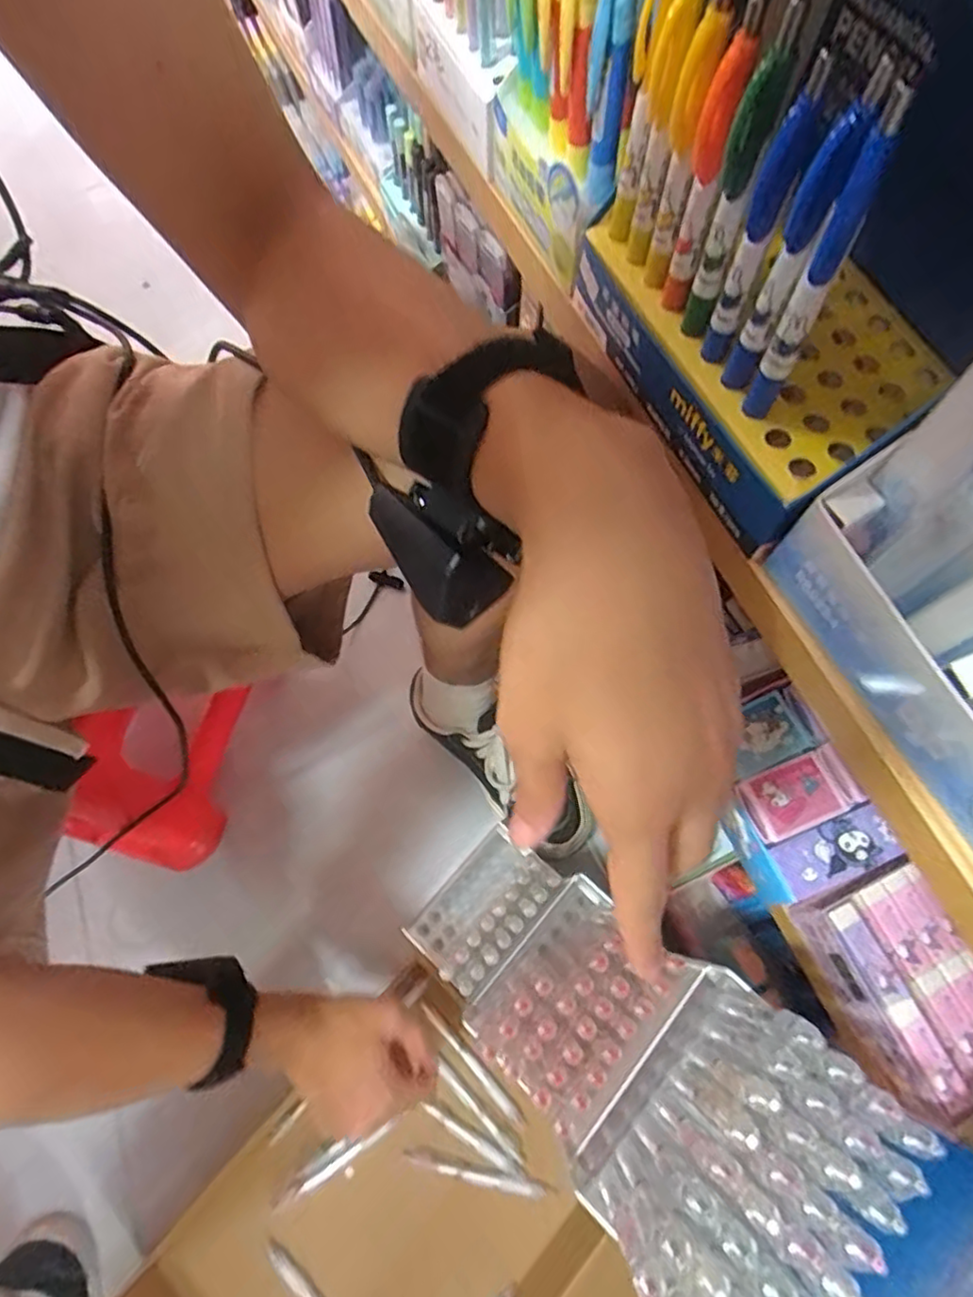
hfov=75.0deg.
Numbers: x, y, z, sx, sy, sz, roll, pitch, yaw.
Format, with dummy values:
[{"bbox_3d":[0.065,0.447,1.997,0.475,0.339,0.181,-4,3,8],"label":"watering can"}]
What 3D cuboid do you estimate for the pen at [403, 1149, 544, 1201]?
[{"bbox_3d":[-0.011,0.490,0.591,0.129,0.010,0.016,13,68,5],"label":"pen"}]

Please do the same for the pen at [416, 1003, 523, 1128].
[{"bbox_3d":[-0.015,0.407,0.622,0.012,0.008,0.144,-42,73,-15],"label":"pen"}]

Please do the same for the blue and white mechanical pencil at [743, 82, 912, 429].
[{"bbox_3d":[0.106,-0.117,0.207,0.011,0.102,0.014,22,70,9],"label":"blue and white mechanical pencil"}]

